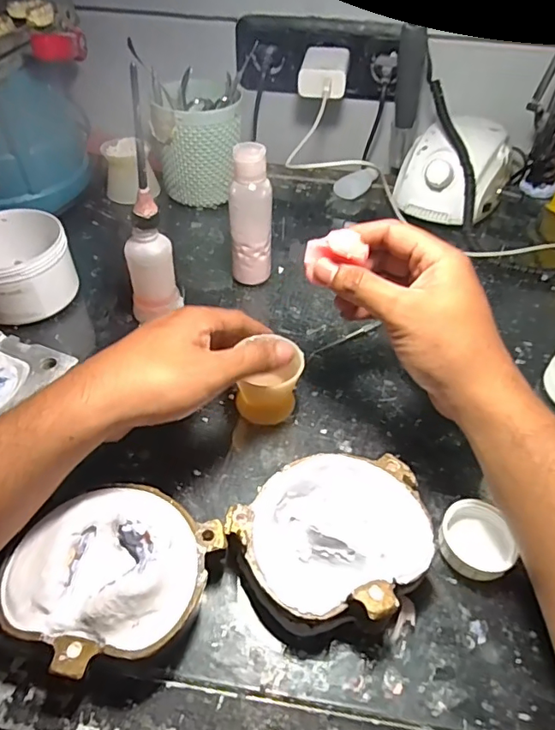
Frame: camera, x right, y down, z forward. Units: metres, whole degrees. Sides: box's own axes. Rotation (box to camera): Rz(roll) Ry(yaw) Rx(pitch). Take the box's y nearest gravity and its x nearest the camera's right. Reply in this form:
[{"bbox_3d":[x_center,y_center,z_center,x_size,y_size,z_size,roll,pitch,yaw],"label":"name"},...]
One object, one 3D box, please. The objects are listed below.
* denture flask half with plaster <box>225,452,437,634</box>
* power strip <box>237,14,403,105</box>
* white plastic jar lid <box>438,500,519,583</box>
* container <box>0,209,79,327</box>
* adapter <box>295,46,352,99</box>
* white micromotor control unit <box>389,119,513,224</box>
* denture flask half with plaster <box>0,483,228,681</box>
[{"bbox_3d":[0.036,0.102,0.304,0.113,0.035,0.095,-32,55,-28],"label":"denture flask half with plaster"},{"bbox_3d":[0.046,-0.359,0.602,0.185,0.076,0.045,9,47,7],"label":"power strip"},{"bbox_3d":[0.122,0.107,0.314,0.044,0.017,0.047,1,47,-1],"label":"white plastic jar lid"},{"bbox_3d":[-0.228,-0.088,0.451,0.088,0.059,0.094,1,47,-1],"label":"container"},{"bbox_3d":[0.054,-0.334,0.587,0.052,0.033,0.081,8,47,5],"label":"adapter"},{"bbox_3d":[0.200,-0.219,0.582,0.108,0.078,0.124,23,50,19],"label":"white micromotor control unit"},{"bbox_3d":[-0.090,0.114,0.283,0.096,0.041,0.095,1,47,-1],"label":"denture flask half with plaster"}]

